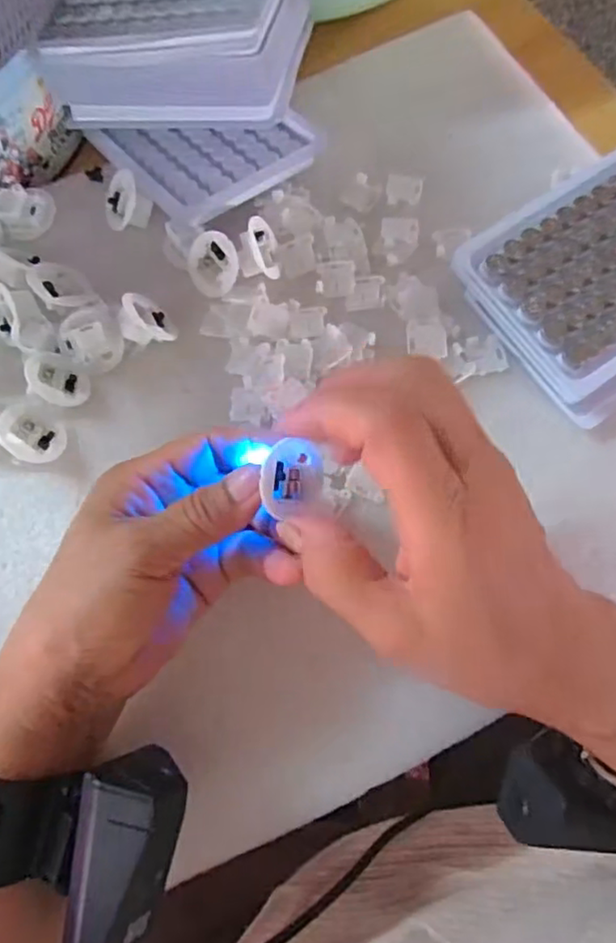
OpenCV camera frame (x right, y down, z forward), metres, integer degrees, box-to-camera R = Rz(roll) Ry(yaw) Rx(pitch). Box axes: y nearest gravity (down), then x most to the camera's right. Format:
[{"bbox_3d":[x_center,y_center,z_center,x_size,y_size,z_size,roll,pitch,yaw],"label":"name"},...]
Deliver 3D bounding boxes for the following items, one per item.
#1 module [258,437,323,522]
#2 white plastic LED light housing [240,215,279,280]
[{"bbox_3d":[-0.005,0.004,0.248,0.004,0.034,0.030,6,84,40],"label":"module"},{"bbox_3d":[-0.028,-0.121,0.338,0.016,0.028,0.029,-4,74,21],"label":"white plastic LED light housing"}]

